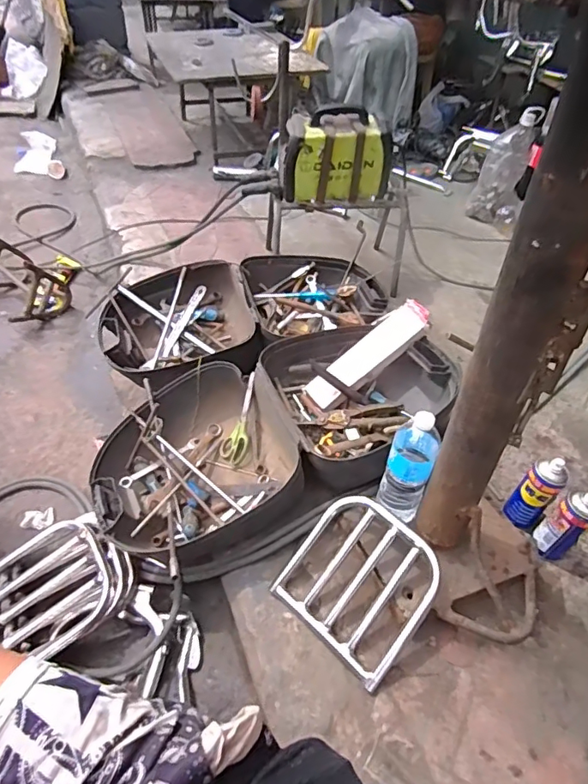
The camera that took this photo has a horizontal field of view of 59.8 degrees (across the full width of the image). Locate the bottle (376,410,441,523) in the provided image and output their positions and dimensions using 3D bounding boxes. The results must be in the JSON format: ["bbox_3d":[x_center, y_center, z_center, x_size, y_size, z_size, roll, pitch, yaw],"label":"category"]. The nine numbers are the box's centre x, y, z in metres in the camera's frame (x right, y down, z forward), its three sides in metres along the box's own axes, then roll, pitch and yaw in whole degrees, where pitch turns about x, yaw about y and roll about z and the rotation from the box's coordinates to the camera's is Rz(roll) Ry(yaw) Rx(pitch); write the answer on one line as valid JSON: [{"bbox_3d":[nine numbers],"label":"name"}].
[{"bbox_3d":[0.203,0.136,0.911,0.078,0.254,0.076,0,47,0],"label":"bottle"}]

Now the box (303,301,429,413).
[{"bbox_3d":[0.177,-0.085,1.214,0.337,0.055,0.092,-41,55,-1],"label":"box"}]

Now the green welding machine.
[{"bbox_3d":[0.119,-0.665,1.442,0.292,0.233,0.109,-1,45,-7],"label":"green welding machine"}]

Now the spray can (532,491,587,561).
[{"bbox_3d":[0.503,0.259,0.963,0.053,0.193,0.067,-28,54,-30],"label":"spray can"}]

